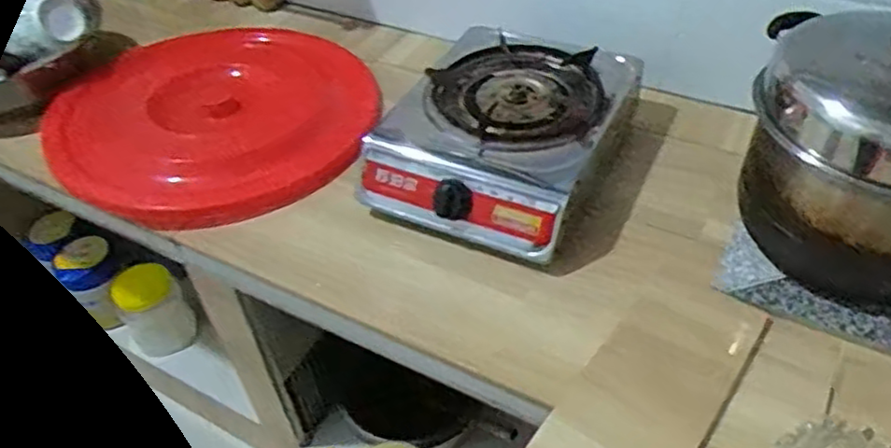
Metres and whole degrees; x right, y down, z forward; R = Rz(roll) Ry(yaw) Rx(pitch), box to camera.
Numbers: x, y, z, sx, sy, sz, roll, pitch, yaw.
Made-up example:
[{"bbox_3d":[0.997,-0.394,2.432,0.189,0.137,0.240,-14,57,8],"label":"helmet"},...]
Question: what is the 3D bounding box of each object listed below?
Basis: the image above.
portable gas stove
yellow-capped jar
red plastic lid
[{"bbox_3d":[0.080,-0.125,0.963,0.283,0.102,0.347,18,49,23],"label":"portable gas stove"},{"bbox_3d":[-0.606,0.177,1.469,0.124,0.163,0.141,-32,50,-25],"label":"yellow-capped jar"},{"bbox_3d":[-0.381,-0.182,1.123,0.524,0.078,0.482,-5,44,5],"label":"red plastic lid"}]

